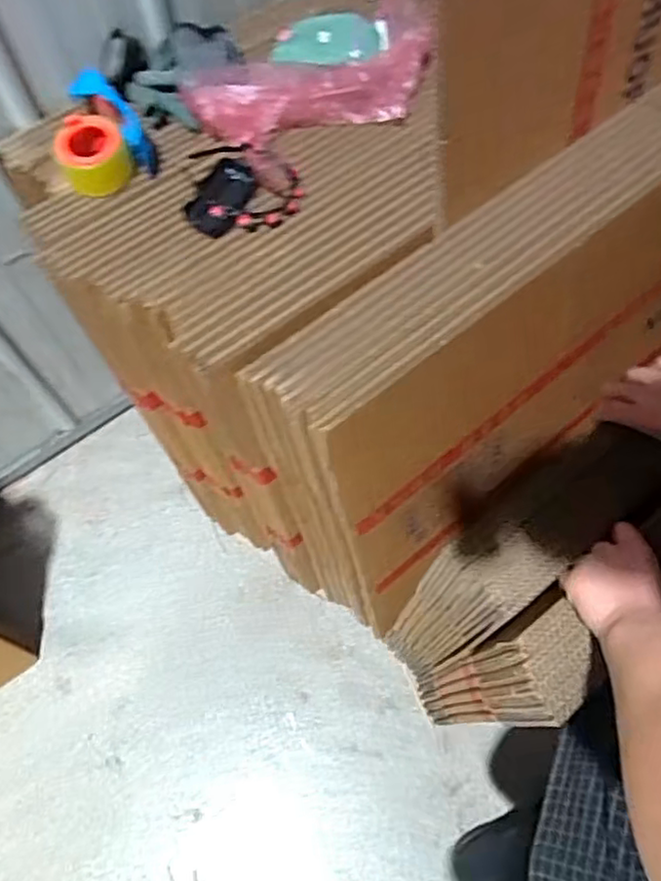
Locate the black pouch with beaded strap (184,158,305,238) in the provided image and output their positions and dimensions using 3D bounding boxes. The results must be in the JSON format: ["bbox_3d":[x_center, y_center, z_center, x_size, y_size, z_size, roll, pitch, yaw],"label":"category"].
[{"bbox_3d":[-0.116,-0.327,0.864,0.145,0.035,0.145,13,64,6],"label":"black pouch with beaded strap"}]

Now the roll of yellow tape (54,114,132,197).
[{"bbox_3d":[-0.326,-0.392,0.883,0.090,0.060,0.103,-27,67,-14],"label":"roll of yellow tape"}]

